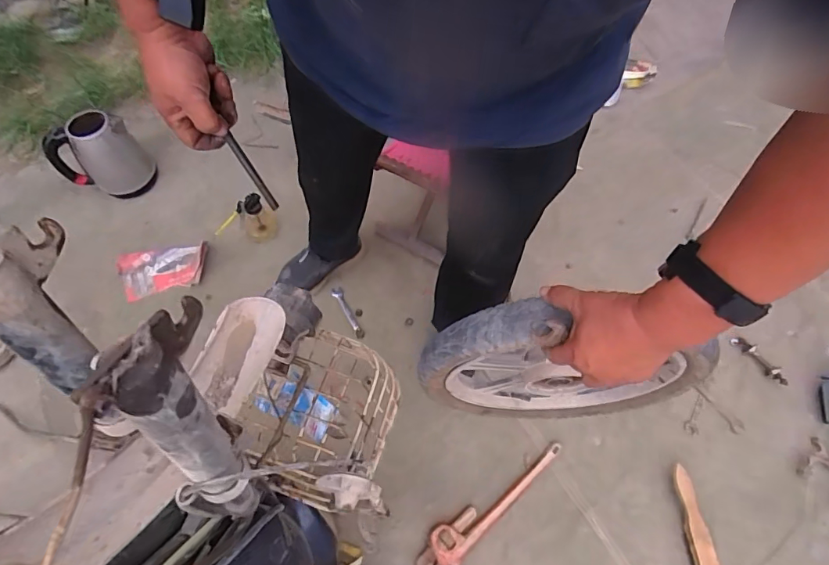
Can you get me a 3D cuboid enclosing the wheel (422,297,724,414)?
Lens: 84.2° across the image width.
[{"bbox_3d":[0.187,0.130,0.621,0.347,0.343,0.070,10,61,6],"label":"wheel"}]

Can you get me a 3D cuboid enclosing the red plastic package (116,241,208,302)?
[{"bbox_3d":[-0.663,-0.035,1.191,0.260,0.034,0.147,-7,59,4],"label":"red plastic package"}]

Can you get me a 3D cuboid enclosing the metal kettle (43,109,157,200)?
[{"bbox_3d":[-0.827,-0.336,1.211,0.163,0.188,0.164,16,64,7],"label":"metal kettle"}]

